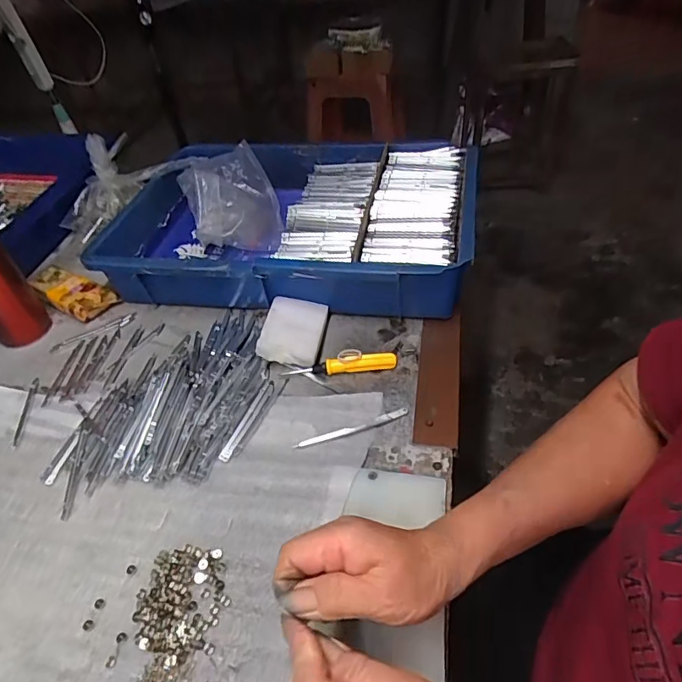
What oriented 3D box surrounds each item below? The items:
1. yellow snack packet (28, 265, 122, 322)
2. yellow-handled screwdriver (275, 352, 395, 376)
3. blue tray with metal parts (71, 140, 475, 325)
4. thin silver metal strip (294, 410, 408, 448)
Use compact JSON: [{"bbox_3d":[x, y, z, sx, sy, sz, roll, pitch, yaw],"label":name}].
[{"bbox_3d":[-0.330,-0.055,0.605,0.103,0.036,0.049,17,50,22],"label":"yellow snack packet"},{"bbox_3d":[-0.001,0.024,0.498,0.112,0.016,0.014,-5,45,1],"label":"yellow-handled screwdriver"},{"bbox_3d":[-0.062,-0.146,0.631,0.434,0.100,0.284,6,46,12],"label":"blue tray with metal parts"},{"bbox_3d":[0.011,0.079,0.448,0.107,0.004,0.011,-15,45,-10],"label":"thin silver metal strip"}]

